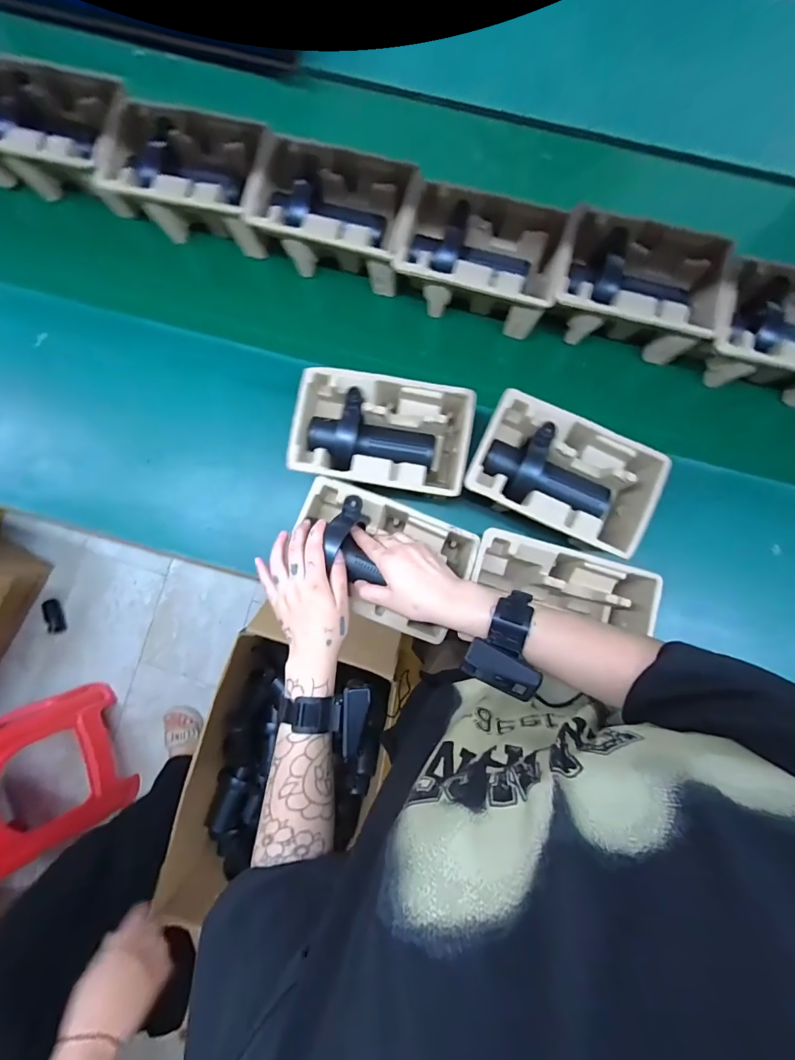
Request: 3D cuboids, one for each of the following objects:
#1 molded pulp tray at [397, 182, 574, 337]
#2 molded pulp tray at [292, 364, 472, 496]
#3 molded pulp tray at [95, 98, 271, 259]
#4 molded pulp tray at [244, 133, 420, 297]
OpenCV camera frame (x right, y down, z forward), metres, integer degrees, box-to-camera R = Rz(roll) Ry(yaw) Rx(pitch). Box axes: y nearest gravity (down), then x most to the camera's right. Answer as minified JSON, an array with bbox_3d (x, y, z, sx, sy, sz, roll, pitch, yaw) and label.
[{"bbox_3d":[0.119,-0.392,0.615,0.220,0.094,0.138,15,86,3],"label":"molded pulp tray"},{"bbox_3d":[-0.018,-0.123,0.585,0.223,0.105,0.141,9,85,3],"label":"molded pulp tray"},{"bbox_3d":[-0.300,-0.528,0.634,0.224,0.104,0.140,14,86,3],"label":"molded pulp tray"},{"bbox_3d":[-0.086,-0.465,0.626,0.222,0.094,0.146,16,86,3],"label":"molded pulp tray"}]

